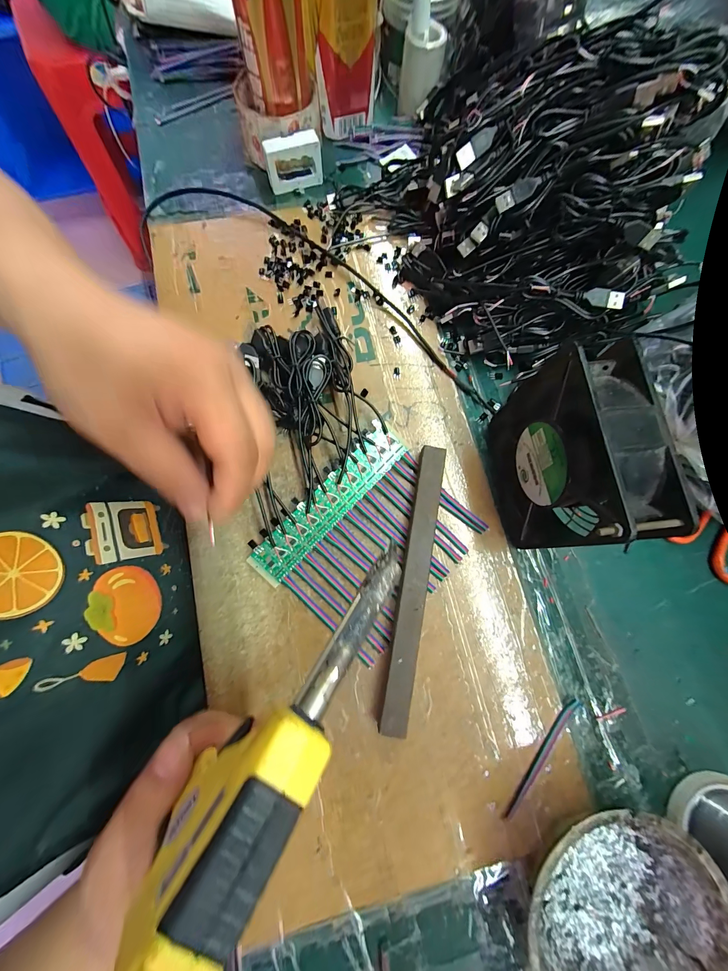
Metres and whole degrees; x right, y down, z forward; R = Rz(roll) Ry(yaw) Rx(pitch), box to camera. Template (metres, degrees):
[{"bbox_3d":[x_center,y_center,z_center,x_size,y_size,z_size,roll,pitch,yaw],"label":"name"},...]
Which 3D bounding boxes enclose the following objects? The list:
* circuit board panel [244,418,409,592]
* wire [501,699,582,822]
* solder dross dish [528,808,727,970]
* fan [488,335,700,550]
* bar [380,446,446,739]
[{"bbox_3d":[-0.027,0.013,0.275,0.035,0.012,0.160,41,79,7],"label":"circuit board panel"},{"bbox_3d":[0.132,0.200,0.240,0.011,0.004,0.096,40,79,7],"label":"wire"},{"bbox_3d":[0.158,0.267,0.207,0.122,0.042,0.121,0,77,-2],"label":"solder dross dish"},{"bbox_3d":[0.142,-0.019,0.234,0.044,0.119,0.121,-1,77,-2],"label":"fan"},{"bbox_3d":[0.040,0.074,0.260,0.020,0.018,0.214,11,77,1],"label":"bar"}]

